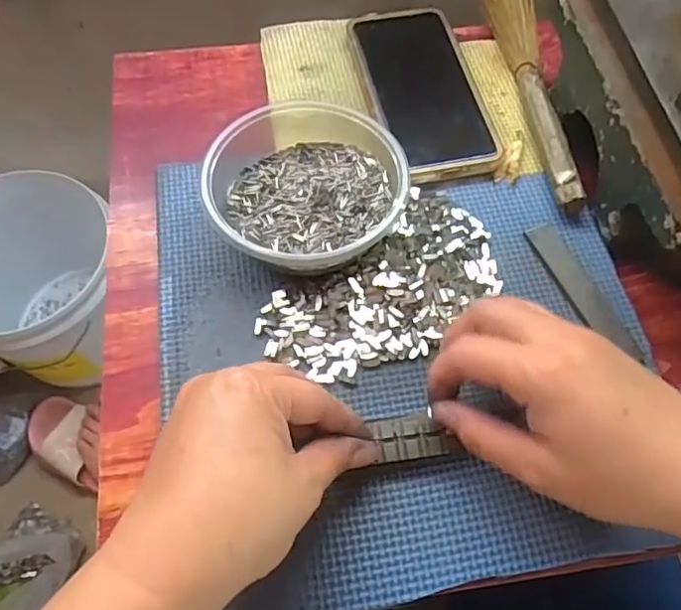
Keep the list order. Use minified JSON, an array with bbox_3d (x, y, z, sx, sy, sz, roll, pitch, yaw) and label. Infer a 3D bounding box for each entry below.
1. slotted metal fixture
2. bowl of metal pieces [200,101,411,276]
[{"bbox_3d":[0.034,0.066,0.294,0.036,0.004,0.022,-7,63,-6],"label":"slotted metal fixture"},{"bbox_3d":[-0.024,-0.073,0.348,0.111,0.054,0.114,1,62,-1],"label":"bowl of metal pieces"}]

